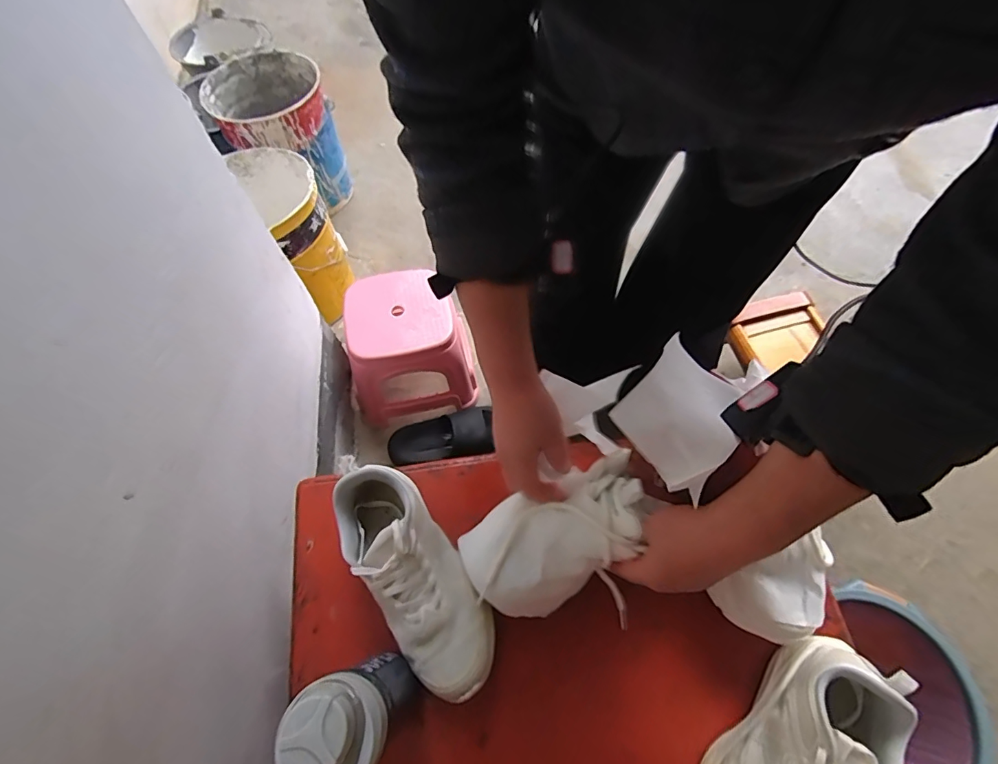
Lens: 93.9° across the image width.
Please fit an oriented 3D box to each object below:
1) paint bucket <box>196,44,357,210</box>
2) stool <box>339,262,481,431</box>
[{"bbox_3d":[-0.611,-0.706,1.358,0.295,0.311,0.342,-34,69,-15],"label":"paint bucket"},{"bbox_3d":[-0.206,-0.077,1.030,0.258,0.204,0.250,-13,65,-7],"label":"stool"}]

